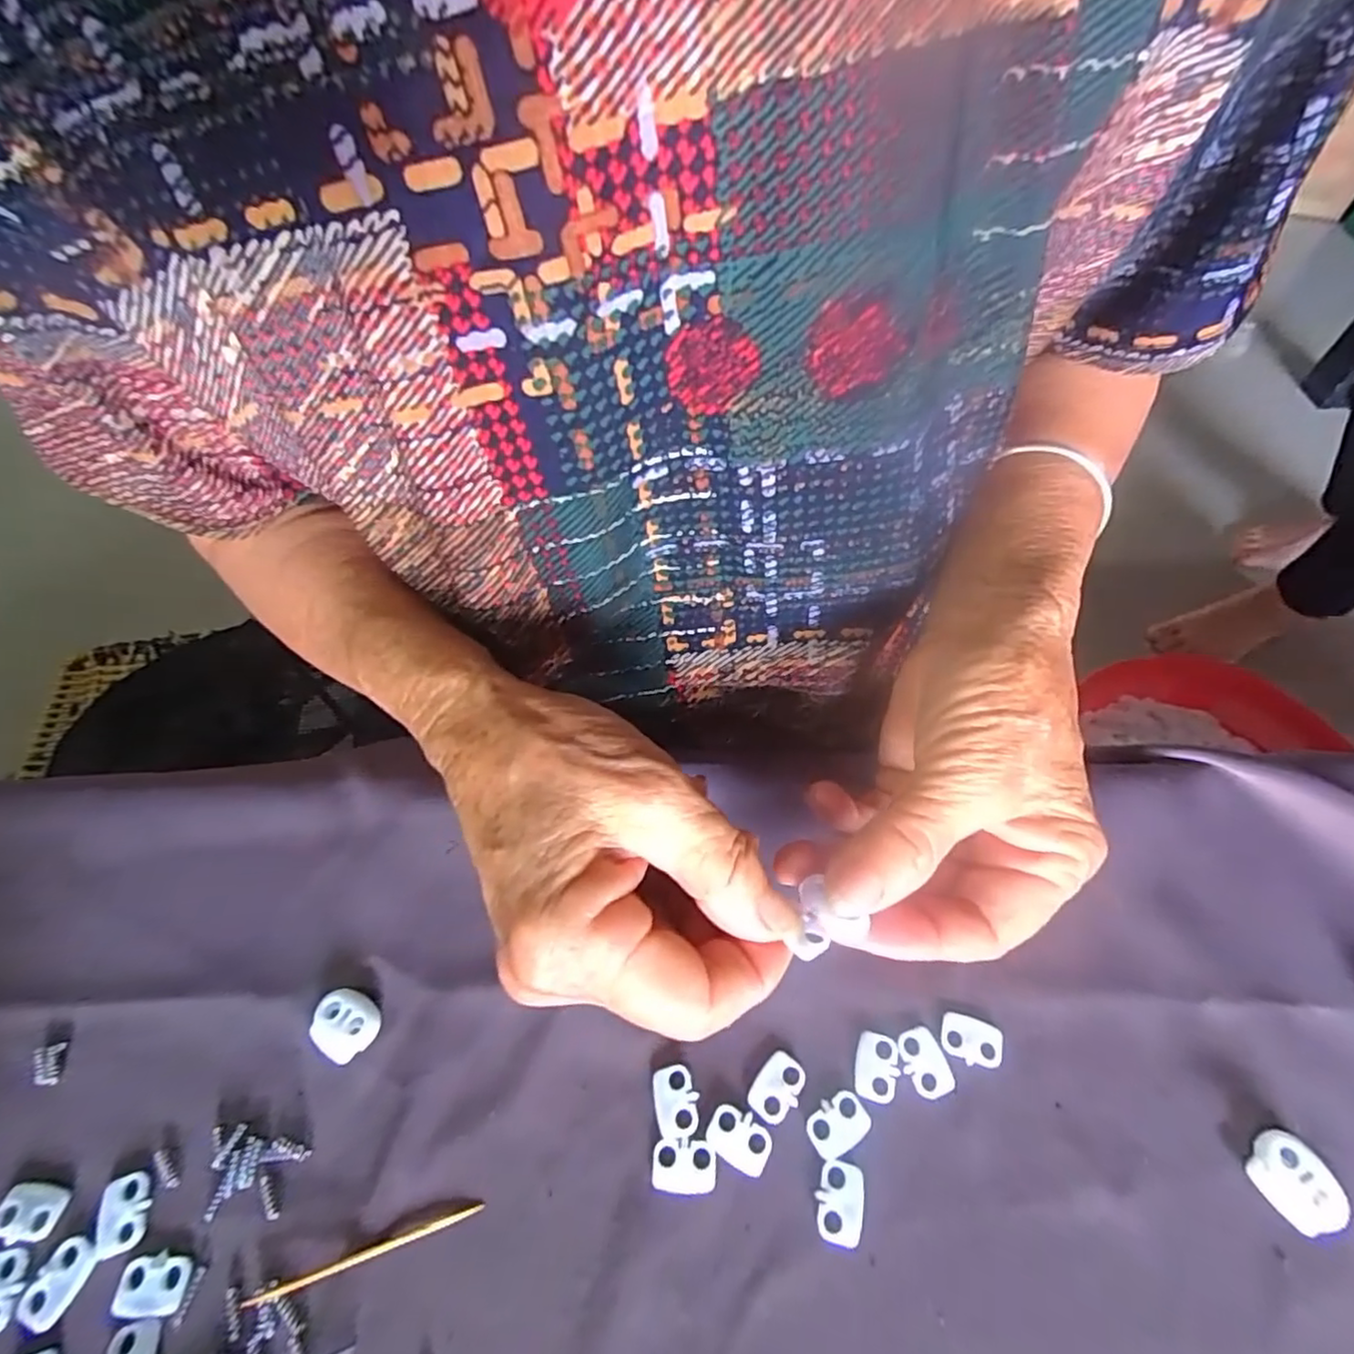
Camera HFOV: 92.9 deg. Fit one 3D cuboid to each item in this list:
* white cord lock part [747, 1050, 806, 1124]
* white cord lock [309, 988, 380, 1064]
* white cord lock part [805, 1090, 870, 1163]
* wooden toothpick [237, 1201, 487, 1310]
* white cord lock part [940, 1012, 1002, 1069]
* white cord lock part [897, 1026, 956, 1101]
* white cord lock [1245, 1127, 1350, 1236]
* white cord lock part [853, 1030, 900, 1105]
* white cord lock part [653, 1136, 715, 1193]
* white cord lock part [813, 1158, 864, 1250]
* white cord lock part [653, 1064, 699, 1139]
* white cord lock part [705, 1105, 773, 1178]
[{"bbox_3d":[0.031,0.127,0.199,0.013,0.004,0.019,33,63,23],"label":"white cord lock part"},{"bbox_3d":[-0.109,0.114,0.212,0.020,0.007,0.019,36,64,24],"label":"white cord lock"},{"bbox_3d":[0.049,0.134,0.193,0.019,0.004,0.013,-33,60,-19],"label":"white cord lock part"},{"bbox_3d":[-0.087,0.161,0.179,0.062,0.004,0.004,-17,56,-9],"label":"wooden toothpick"},{"bbox_3d":[0.094,0.115,0.205,0.018,0.004,0.013,16,57,13],"label":"white cord lock part"},{"bbox_3d":[0.078,0.121,0.202,0.013,0.004,0.019,-19,56,-10],"label":"white cord lock part"},{"bbox_3d":[0.174,0.142,0.181,0.019,0.006,0.021,-32,60,-18],"label":"white cord lock"},{"bbox_3d":[0.063,0.122,0.202,0.013,0.004,0.019,10,56,10],"label":"white cord lock part"},{"bbox_3d":[0.002,0.143,0.189,0.018,0.004,0.013,2,55,4],"label":"white cord lock part"},{"bbox_3d":[0.047,0.150,0.183,0.013,0.004,0.019,10,56,10],"label":"white cord lock part"},{"bbox_3d":[0.000,0.130,0.198,0.013,0.004,0.019,-9,55,-4],"label":"white cord lock part"},{"bbox_3d":[0.019,0.138,0.192,0.019,0.004,0.013,24,60,18],"label":"white cord lock part"}]

